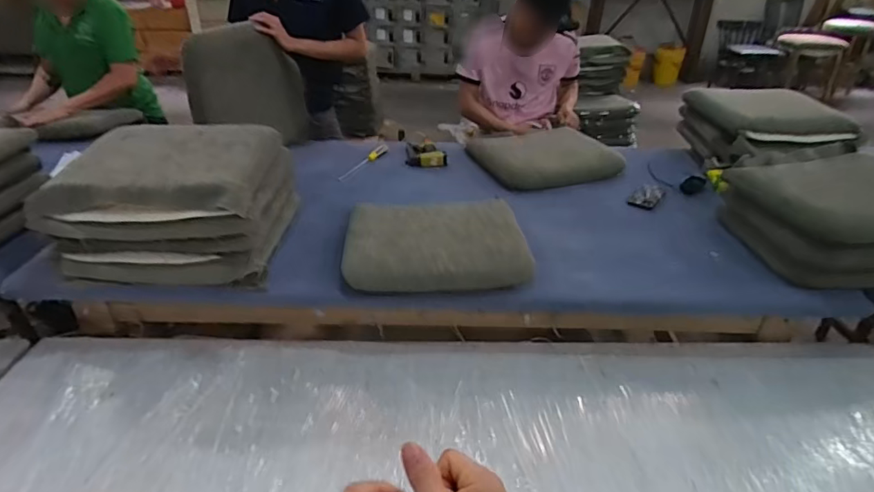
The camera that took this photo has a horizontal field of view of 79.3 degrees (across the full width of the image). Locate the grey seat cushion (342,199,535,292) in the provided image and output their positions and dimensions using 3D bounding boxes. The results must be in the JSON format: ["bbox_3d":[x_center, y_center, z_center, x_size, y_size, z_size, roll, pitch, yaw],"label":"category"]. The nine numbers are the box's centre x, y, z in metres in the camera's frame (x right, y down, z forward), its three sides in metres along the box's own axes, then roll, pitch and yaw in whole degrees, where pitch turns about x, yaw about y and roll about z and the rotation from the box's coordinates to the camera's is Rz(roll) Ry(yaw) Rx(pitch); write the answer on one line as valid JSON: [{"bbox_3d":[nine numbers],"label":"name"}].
[{"bbox_3d":[-0.006,-0.023,1.317,0.439,0.067,0.364,-3,31,-6],"label":"grey seat cushion"}]

